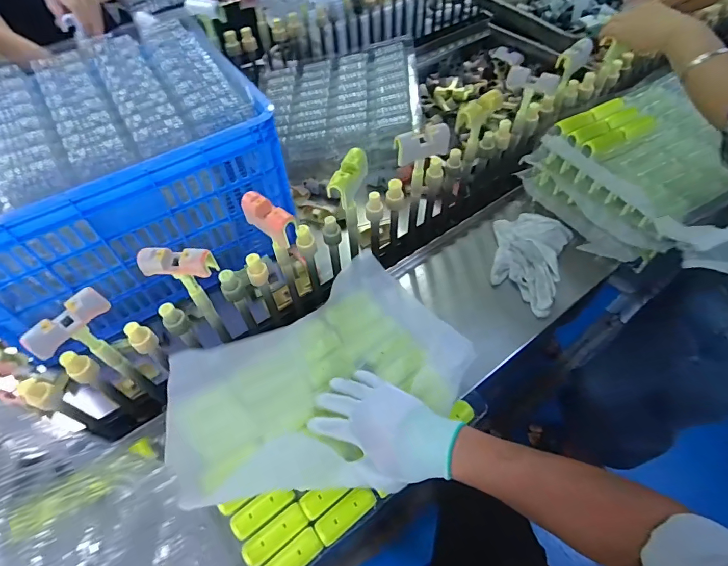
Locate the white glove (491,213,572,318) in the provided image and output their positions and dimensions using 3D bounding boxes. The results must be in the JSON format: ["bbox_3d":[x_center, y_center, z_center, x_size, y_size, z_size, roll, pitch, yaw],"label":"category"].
[{"bbox_3d":[0.296,-0.042,0.719,0.131,0.035,0.213,8,55,8],"label":"white glove"}]

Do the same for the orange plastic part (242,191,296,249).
[{"bbox_3d":[-0.113,-0.076,0.482,0.078,0.033,0.026,33,62,22],"label":"orange plastic part"}]

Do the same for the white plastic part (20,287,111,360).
[{"bbox_3d":[-0.292,0.036,0.399,0.024,0.024,0.074,32,62,22],"label":"white plastic part"}]

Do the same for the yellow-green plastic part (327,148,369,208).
[{"bbox_3d":[-0.020,-0.127,0.534,0.024,0.065,0.077,20,58,15],"label":"yellow-green plastic part"}]

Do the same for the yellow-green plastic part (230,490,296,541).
[{"bbox_3d":[-0.120,0.268,0.484,0.076,0.010,0.029,-31,59,-19],"label":"yellow-green plastic part"}]

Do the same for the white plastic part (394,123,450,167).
[{"bbox_3d":[0.079,-0.188,0.550,0.075,0.031,0.037,-14,55,-8],"label":"white plastic part"}]

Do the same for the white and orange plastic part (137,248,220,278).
[{"bbox_3d":[-0.203,-0.018,0.444,0.077,0.033,0.026,0,55,2],"label":"white and orange plastic part"}]

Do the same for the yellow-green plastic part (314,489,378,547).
[{"bbox_3d":[-0.021,0.271,0.479,0.075,0.011,0.029,-32,60,-19],"label":"yellow-green plastic part"}]

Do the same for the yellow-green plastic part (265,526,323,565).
[{"bbox_3d":[-0.083,0.312,0.456,0.076,0.009,0.030,-35,61,-21],"label":"yellow-green plastic part"}]

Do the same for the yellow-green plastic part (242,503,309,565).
[{"bbox_3d":[-0.102,0.292,0.471,0.076,0.012,0.027,-33,60,-20],"label":"yellow-green plastic part"}]

